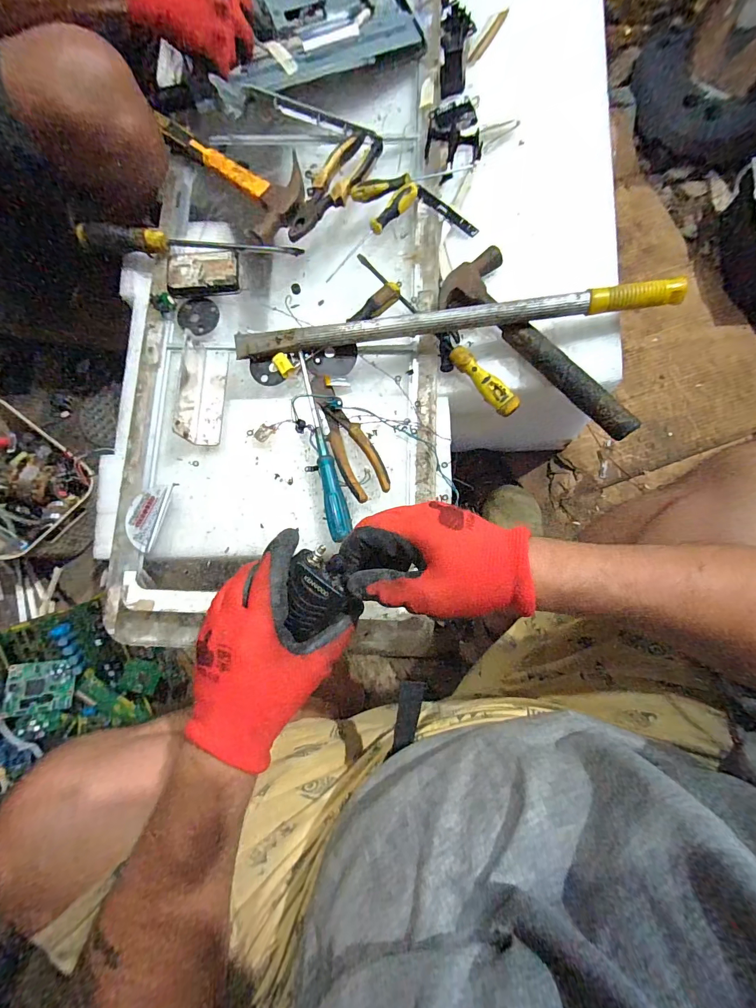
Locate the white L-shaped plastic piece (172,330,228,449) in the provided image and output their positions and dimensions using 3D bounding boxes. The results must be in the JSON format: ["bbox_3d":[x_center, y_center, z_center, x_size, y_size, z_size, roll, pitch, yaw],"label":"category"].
[{"bbox_3d":[-0.226,-0.146,0.483,0.047,0.046,0.134,3,82,3],"label":"white L-shaped plastic piece"}]

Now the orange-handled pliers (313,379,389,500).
[{"bbox_3d":[-0.041,-0.087,0.480,0.051,0.023,0.174,-27,81,-1],"label":"orange-handled pliers"}]

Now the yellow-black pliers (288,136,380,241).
[{"bbox_3d":[-0.063,-0.447,0.536,0.051,0.025,0.183,36,85,7],"label":"yellow-black pliers"}]

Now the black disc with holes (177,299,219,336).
[{"bbox_3d":[-0.247,-0.261,0.526,0.053,0.006,0.052,0,82,3],"label":"black disc with holes"}]

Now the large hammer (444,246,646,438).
[{"bbox_3d":[0.209,-0.207,0.479,0.100,0.048,0.303,-42,82,-4],"label":"large hammer"}]

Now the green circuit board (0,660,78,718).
[{"bbox_3d":[-0.594,0.323,0.672,0.095,0.017,0.080,10,71,-37],"label":"green circuit board"}]

